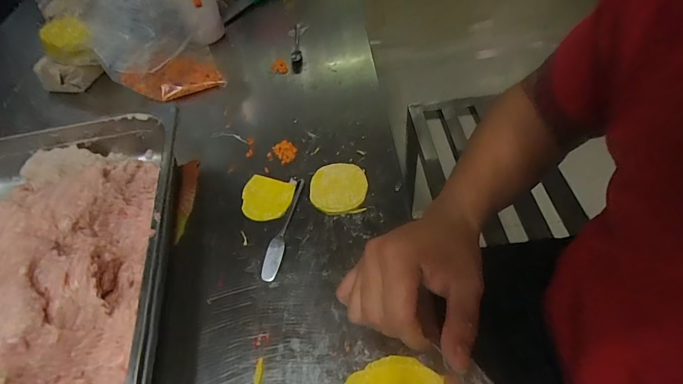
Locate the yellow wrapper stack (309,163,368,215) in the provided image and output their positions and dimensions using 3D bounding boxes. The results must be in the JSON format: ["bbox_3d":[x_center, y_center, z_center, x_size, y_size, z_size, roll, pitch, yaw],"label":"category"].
[{"bbox_3d":[-0.003,-0.006,0.480,0.070,0.006,0.077,-5,51,0],"label":"yellow wrapper stack"}]

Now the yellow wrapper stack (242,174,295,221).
[{"bbox_3d":[-0.095,0.007,0.476,0.062,0.008,0.059,12,53,13],"label":"yellow wrapper stack"}]

